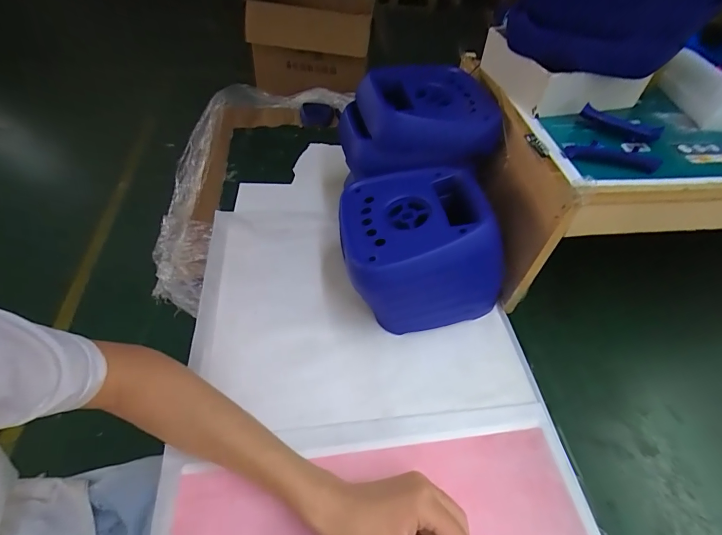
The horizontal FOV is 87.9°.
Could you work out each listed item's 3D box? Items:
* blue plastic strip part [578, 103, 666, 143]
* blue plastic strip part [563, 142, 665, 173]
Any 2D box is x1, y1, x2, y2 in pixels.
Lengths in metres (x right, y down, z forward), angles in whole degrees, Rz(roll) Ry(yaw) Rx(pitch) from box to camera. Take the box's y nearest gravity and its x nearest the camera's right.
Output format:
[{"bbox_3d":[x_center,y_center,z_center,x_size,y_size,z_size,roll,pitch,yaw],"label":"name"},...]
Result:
[{"bbox_3d":[0.288,-0.160,0.417,0.080,0.016,0.017,34,57,21],"label":"blue plastic strip part"},{"bbox_3d":[0.256,-0.114,0.382,0.086,0.012,0.019,10,51,4],"label":"blue plastic strip part"}]

